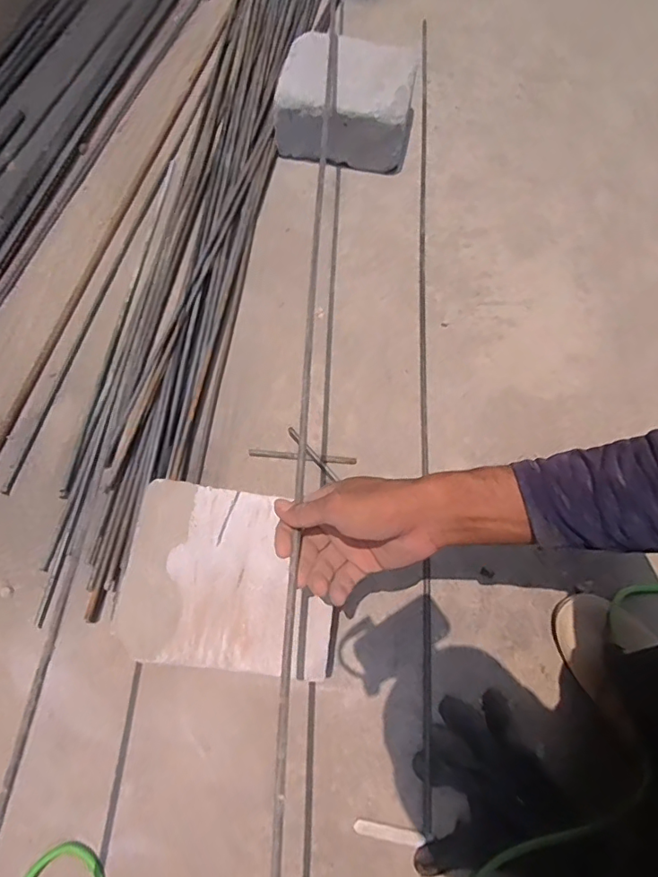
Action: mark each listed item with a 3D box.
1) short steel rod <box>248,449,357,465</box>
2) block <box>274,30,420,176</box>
[{"bbox_3d":[-0.033,0.022,0.620,0.130,0.007,0.011,6,66,2],"label":"short steel rod"},{"bbox_3d":[0.027,-0.508,0.792,0.208,0.112,0.156,7,66,2],"label":"block"}]

